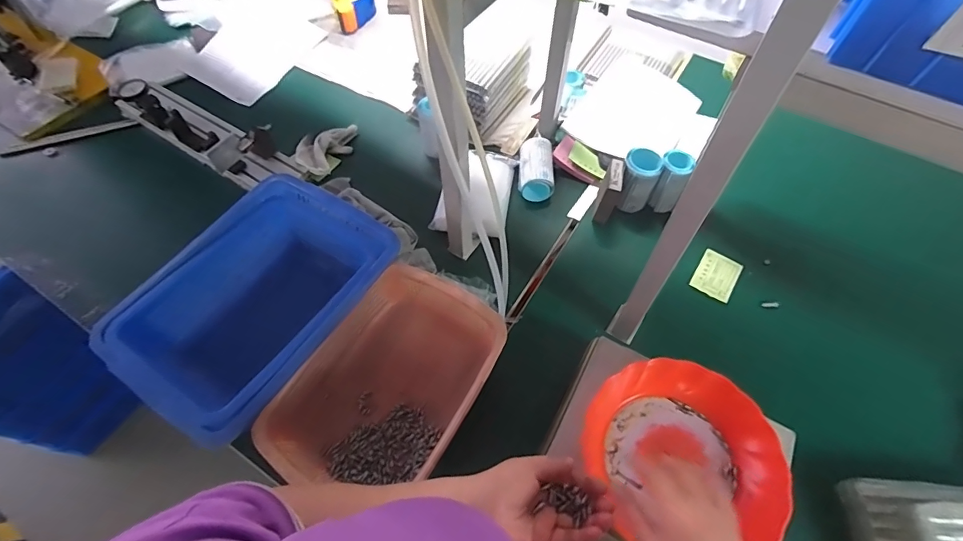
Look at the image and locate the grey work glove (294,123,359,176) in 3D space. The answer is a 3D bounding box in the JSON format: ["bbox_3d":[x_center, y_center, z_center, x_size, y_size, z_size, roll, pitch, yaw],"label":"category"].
[{"bbox_3d":[-0.320,-0.253,0.933,0.094,0.039,0.142,27,63,16],"label":"grey work glove"}]

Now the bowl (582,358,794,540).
[{"bbox_3d":[0.213,0.196,0.502,0.197,0.057,0.186,0,59,0],"label":"bowl"}]

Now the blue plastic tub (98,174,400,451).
[{"bbox_3d":[-0.320,0.043,0.676,0.279,0.104,0.366,32,64,18],"label":"blue plastic tub"}]

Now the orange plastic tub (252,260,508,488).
[{"bbox_3d":[-0.115,0.149,0.596,0.214,0.092,0.285,26,62,15],"label":"orange plastic tub"}]

